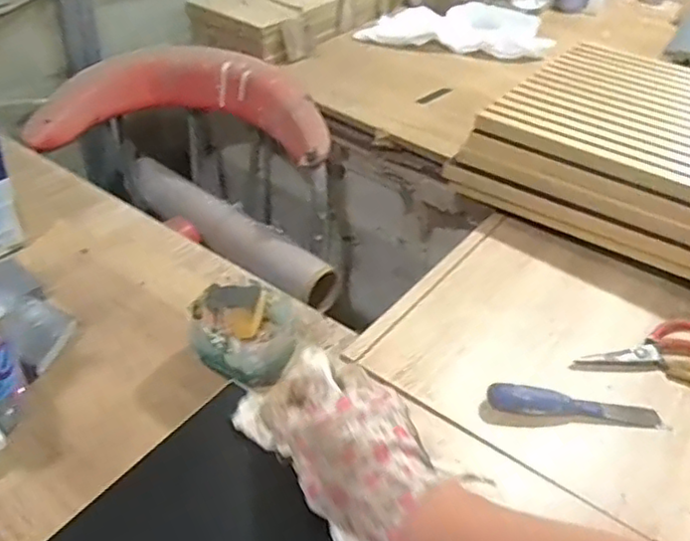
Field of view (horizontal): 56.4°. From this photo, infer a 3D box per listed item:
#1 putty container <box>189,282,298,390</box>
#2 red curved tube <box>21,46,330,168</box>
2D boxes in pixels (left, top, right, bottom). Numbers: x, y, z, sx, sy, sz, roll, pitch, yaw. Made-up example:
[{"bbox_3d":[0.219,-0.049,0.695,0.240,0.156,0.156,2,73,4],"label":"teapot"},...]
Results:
[{"bbox_3d":[-0.098,0.057,0.627,0.105,0.070,0.085,3,39,-5],"label":"putty container"},{"bbox_3d":[-0.262,-0.288,1.094,0.466,0.091,0.269,3,39,-5],"label":"red curved tube"}]

